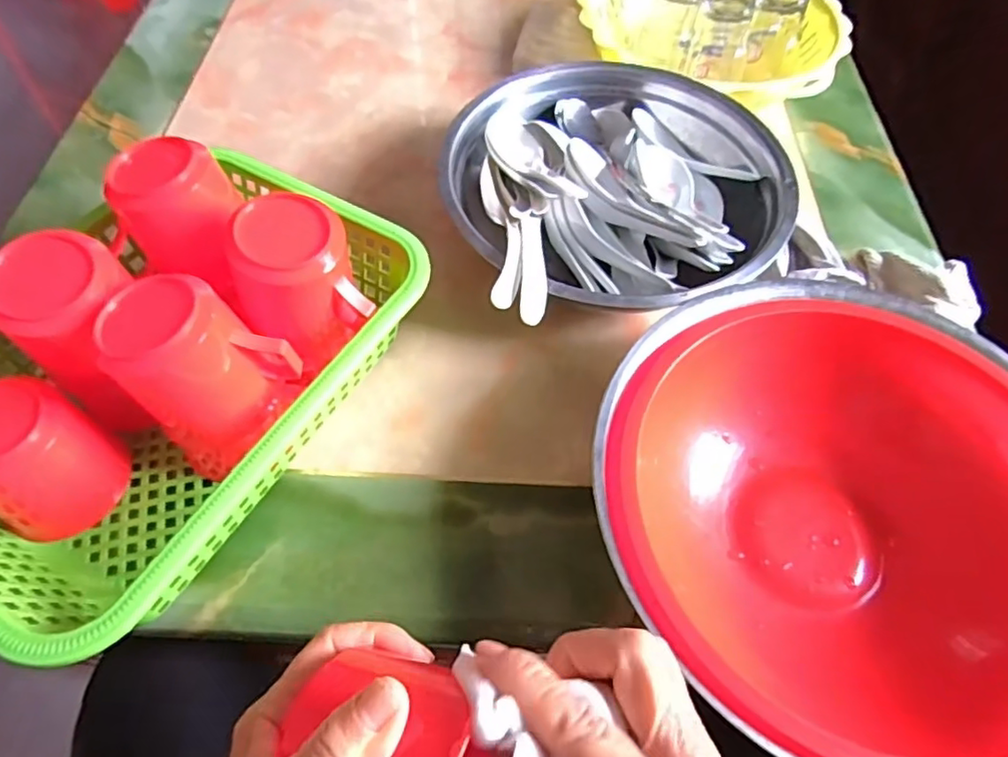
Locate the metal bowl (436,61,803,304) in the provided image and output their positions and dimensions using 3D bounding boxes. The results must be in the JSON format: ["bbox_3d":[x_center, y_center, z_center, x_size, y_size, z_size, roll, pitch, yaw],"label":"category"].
[{"bbox_3d":[0.085,-0.146,0.491,0.253,0.076,0.255,1,58,-1],"label":"metal bowl"}]

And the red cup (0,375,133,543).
[{"bbox_3d":[-0.265,0.047,0.350,0.063,0.081,0.069,1,58,-1],"label":"red cup"}]

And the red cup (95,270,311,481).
[{"bbox_3d":[-0.166,-0.005,0.342,0.070,0.092,0.070,1,58,-1],"label":"red cup"}]

